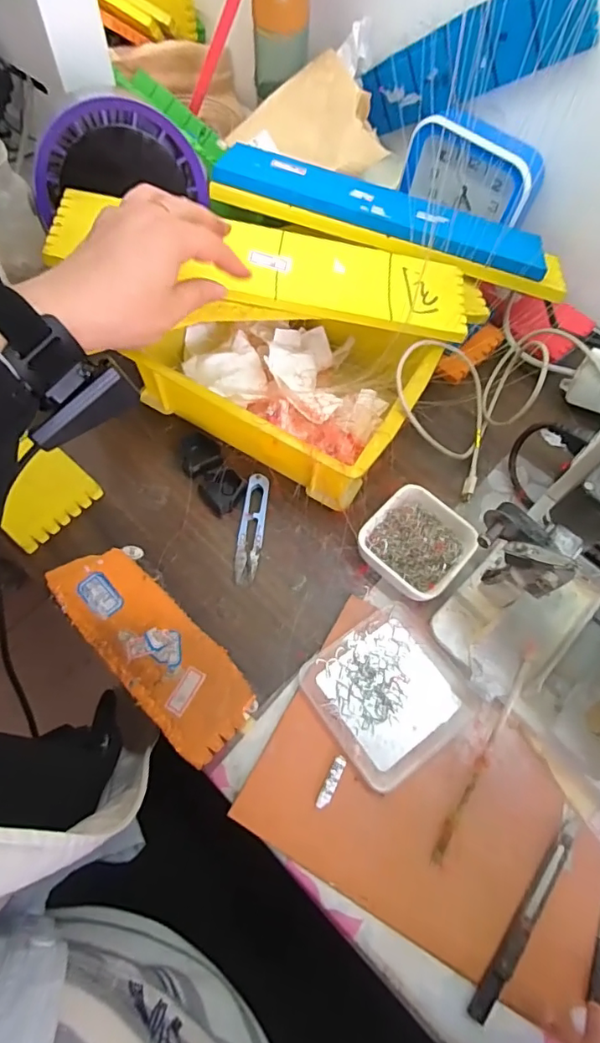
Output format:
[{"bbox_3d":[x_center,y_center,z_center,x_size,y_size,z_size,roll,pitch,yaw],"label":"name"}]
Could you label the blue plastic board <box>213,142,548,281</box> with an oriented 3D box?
[{"bbox_3d":[0.084,-0.301,0.494,0.322,0.009,0.067,16,64,-4],"label":"blue plastic board"}]

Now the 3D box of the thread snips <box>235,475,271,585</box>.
[{"bbox_3d":[-0.042,0.004,0.451,0.021,0.010,0.100,7,65,0],"label":"thread snips"}]

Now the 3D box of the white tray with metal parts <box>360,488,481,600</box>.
[{"bbox_3d":[0.099,0.019,0.439,0.081,0.024,0.083,40,69,14],"label":"white tray with metal parts"}]

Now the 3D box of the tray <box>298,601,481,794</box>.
[{"bbox_3d":[0.070,0.129,0.395,0.109,0.015,0.109,-32,71,-17],"label":"tray"}]

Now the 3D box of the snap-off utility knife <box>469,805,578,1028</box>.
[{"bbox_3d":[0.155,0.260,0.343,0.015,0.011,0.143,37,68,13],"label":"snap-off utility knife"}]

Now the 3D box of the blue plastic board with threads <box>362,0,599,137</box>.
[{"bbox_3d":[0.158,-0.440,0.488,0.223,0.063,0.015,16,58,45],"label":"blue plastic board with threads"}]

